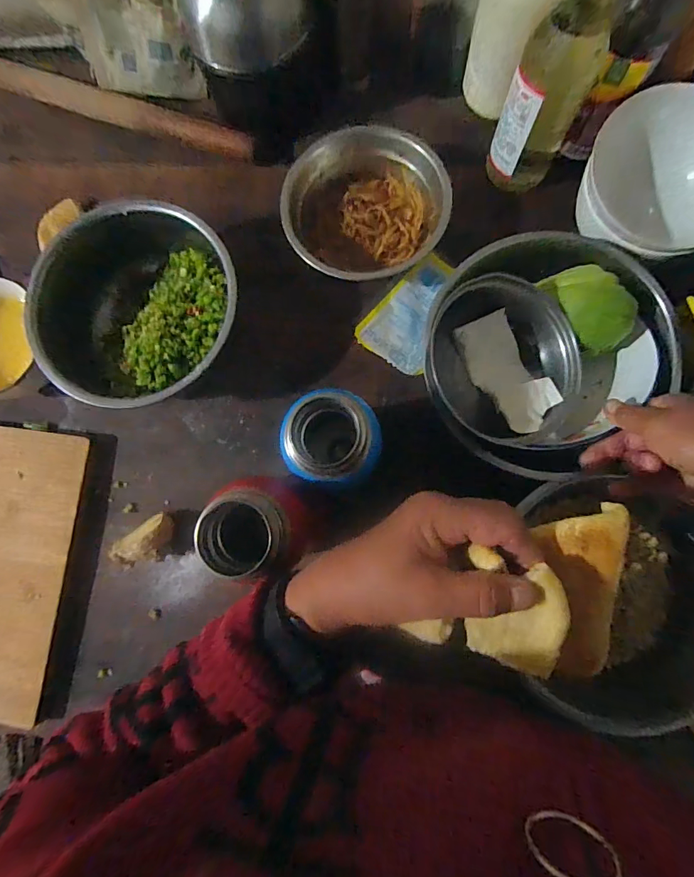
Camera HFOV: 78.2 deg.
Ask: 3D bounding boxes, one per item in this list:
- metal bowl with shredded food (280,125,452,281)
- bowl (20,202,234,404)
[{"bbox_3d":[0.015,-0.242,0.447,0.156,0.055,0.150,0,82,1],"label":"metal bowl with shredded food"},{"bbox_3d":[-0.199,-0.133,0.435,0.187,0.081,0.182,0,82,1],"label":"bowl"}]

